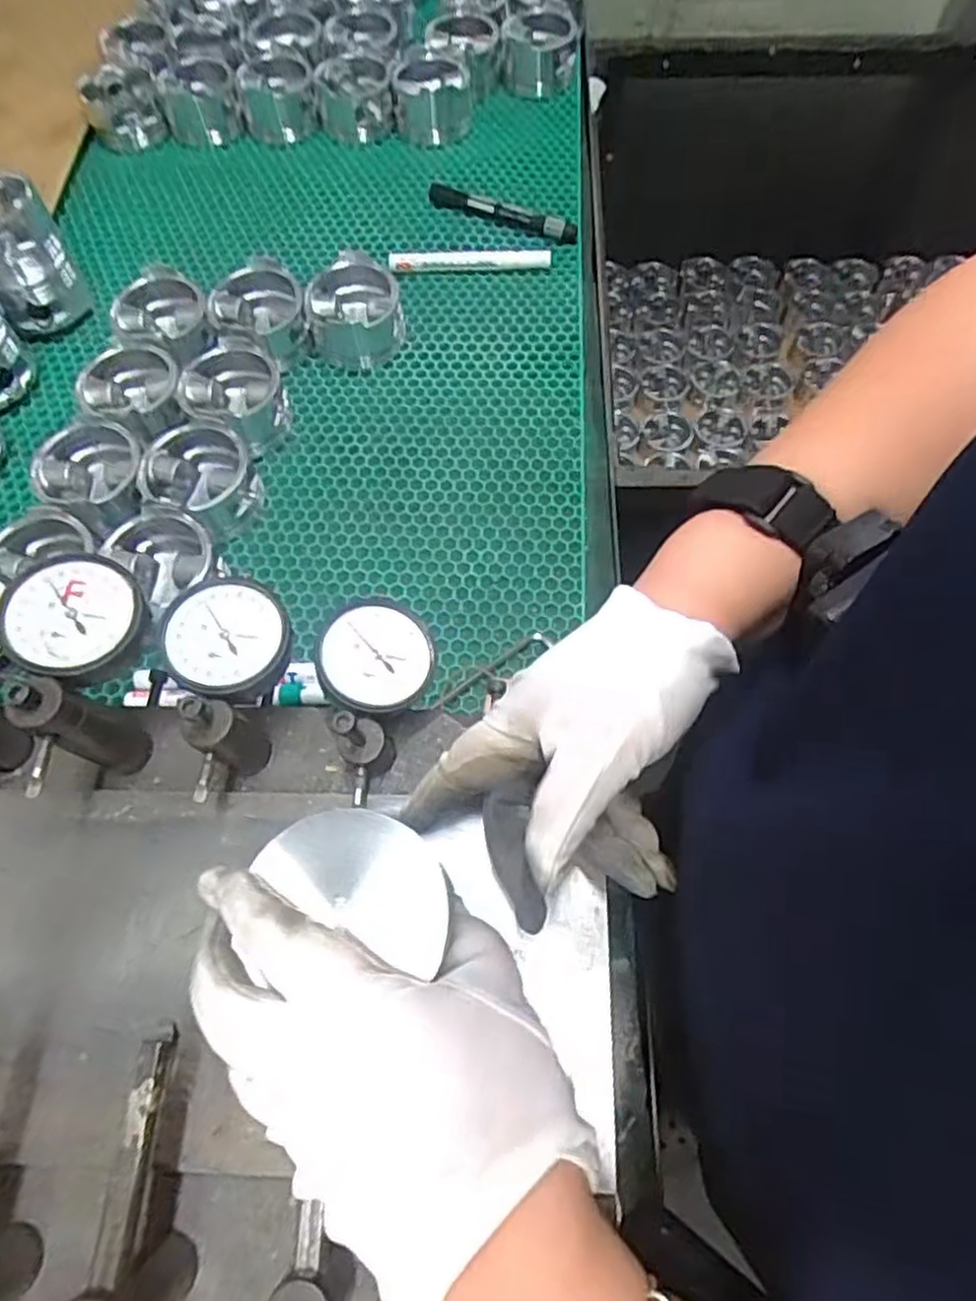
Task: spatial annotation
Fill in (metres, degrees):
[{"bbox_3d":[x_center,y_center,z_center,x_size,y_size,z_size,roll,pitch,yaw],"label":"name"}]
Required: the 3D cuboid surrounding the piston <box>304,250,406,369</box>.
[{"bbox_3d":[-0.113,-0.290,0.613,0.078,0.054,0.078,-1,65,2],"label":"piston"}]

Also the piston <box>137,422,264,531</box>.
[{"bbox_3d":[-0.215,-0.129,0.539,0.075,0.058,0.078,-1,65,2],"label":"piston"}]

